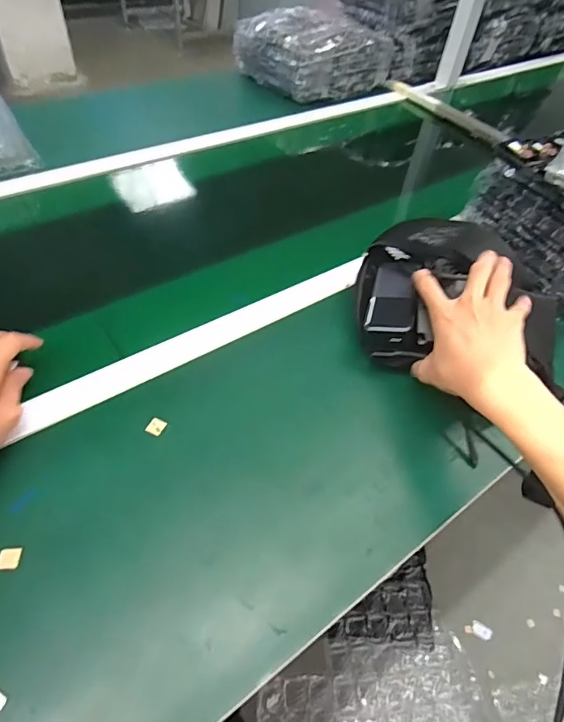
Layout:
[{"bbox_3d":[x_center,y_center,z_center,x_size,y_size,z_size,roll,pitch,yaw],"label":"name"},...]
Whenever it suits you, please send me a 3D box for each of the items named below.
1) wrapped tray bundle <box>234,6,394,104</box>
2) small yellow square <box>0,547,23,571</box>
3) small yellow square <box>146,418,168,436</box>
[{"bbox_3d":[0.083,-0.741,1.084,0.306,0.117,0.251,-23,56,-23],"label":"wrapped tray bundle"},{"bbox_3d":[-0.227,0.164,0.376,0.016,0.005,0.018,3,50,-3],"label":"small yellow square"},{"bbox_3d":[-0.129,0.068,0.467,0.015,0.004,0.019,19,51,10],"label":"small yellow square"}]

